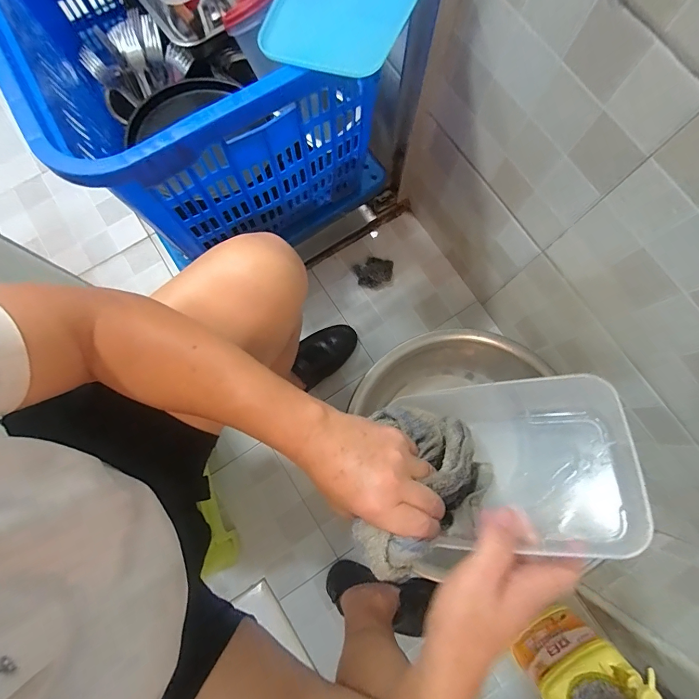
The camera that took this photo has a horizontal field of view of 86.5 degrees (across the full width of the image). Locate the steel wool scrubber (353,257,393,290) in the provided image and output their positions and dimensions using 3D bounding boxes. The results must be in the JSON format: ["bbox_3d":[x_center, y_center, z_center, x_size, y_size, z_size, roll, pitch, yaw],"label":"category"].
[{"bbox_3d":[0.056,-0.187,0.900,0.096,0.039,0.080,14,78,2],"label":"steel wool scrubber"}]

